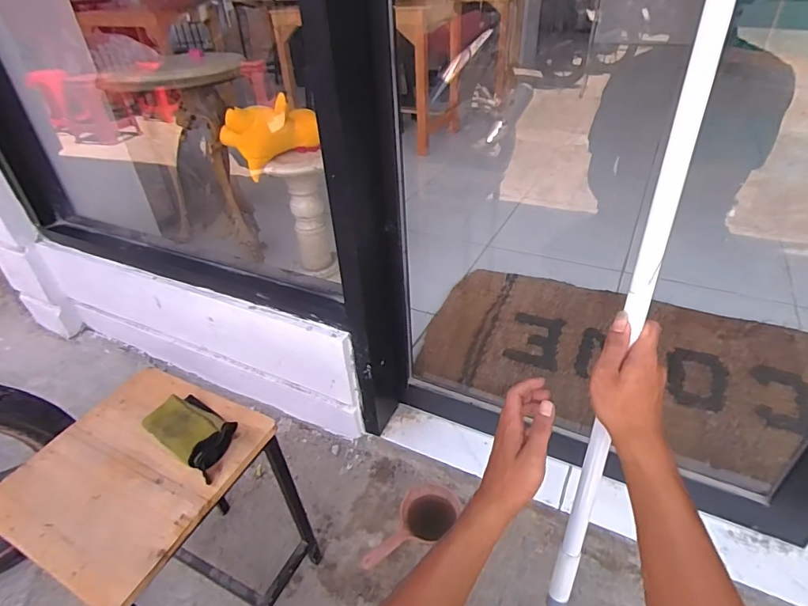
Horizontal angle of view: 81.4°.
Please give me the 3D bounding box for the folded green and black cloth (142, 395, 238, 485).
[{"bbox_3d":[-0.301,0.181,0.673,0.146,0.026,0.080,20,42,28],"label":"folded green and black cloth"}]

